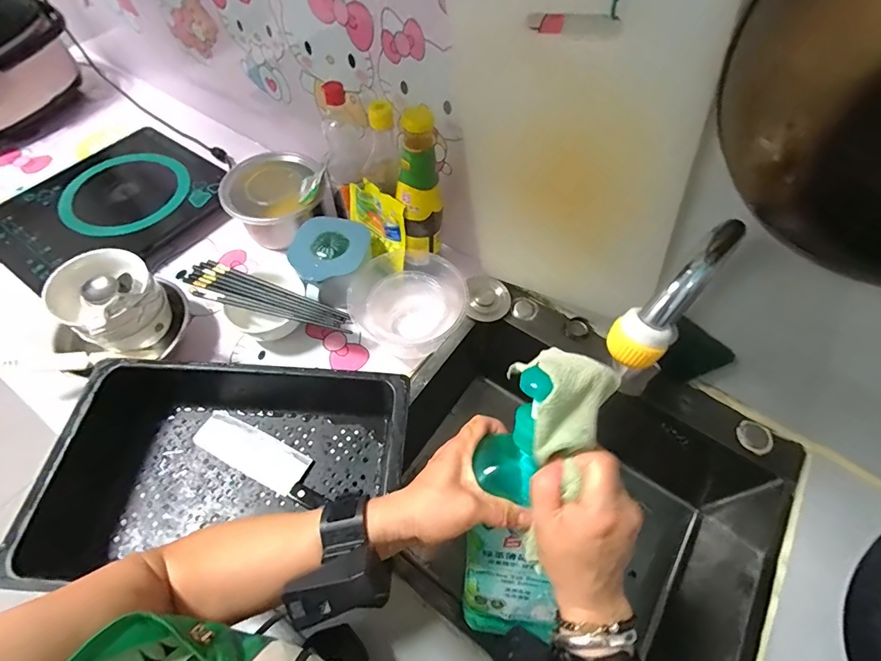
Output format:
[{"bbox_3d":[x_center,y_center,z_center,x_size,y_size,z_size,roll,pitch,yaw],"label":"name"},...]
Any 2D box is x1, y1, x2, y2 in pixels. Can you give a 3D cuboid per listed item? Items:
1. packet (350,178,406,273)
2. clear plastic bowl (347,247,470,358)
[{"bbox_3d":[-0.093,-0.163,0.655,0.036,0.102,0.129,-33,68,-19],"label":"packet"},{"bbox_3d":[-0.044,-0.043,0.649,0.160,0.077,0.152,1,62,-2],"label":"clear plastic bowl"}]

